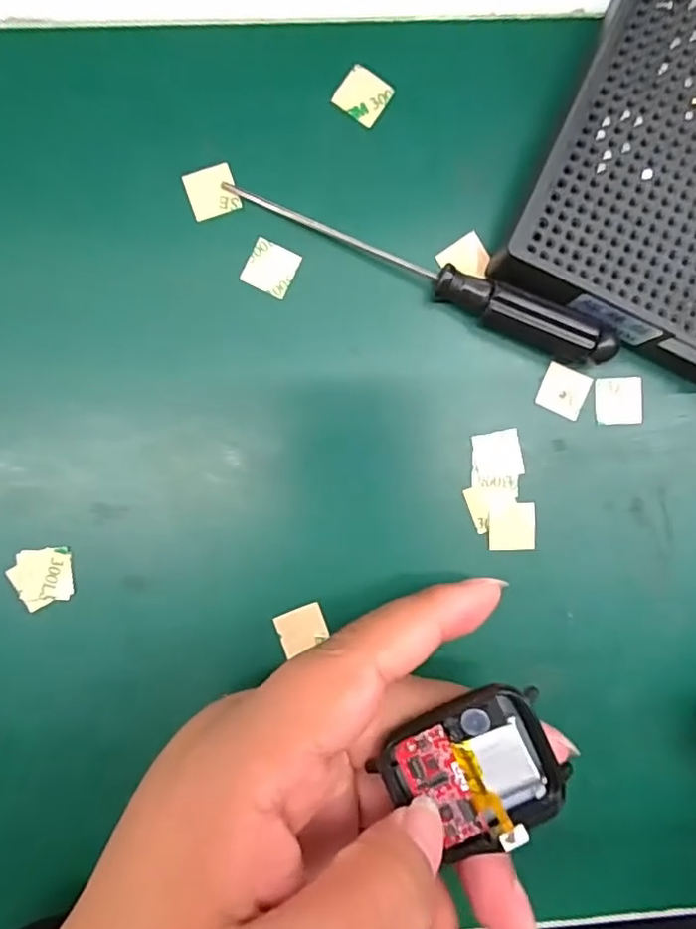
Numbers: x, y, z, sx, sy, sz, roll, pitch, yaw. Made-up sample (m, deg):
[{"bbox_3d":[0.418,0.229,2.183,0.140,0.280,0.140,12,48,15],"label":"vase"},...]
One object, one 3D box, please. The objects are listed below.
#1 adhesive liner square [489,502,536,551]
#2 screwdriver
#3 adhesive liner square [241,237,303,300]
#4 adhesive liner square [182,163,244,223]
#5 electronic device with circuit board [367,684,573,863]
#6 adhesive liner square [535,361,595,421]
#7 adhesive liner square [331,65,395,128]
[{"bbox_3d":[0.054,0.020,0.196,0.015,0.004,0.016,0,91,-3],"label":"adhesive liner square"},{"bbox_3d":[0.022,-0.060,0.190,0.130,0.014,0.012,22,90,-3],"label":"screwdriver"},{"bbox_3d":[-0.025,-0.063,0.195,0.016,0.004,0.015,26,89,-3],"label":"adhesive liner square"},{"bbox_3d":[-0.044,-0.088,0.192,0.016,0.004,0.015,-19,92,-2],"label":"adhesive liner square"},{"bbox_3d":[0.034,0.081,0.159,0.043,0.007,0.037,-22,92,-2],"label":"electronic device with circuit board"},{"bbox_3d":[0.071,-0.024,0.197,0.015,0.004,0.015,24,90,-3],"label":"adhesive liner square"},{"bbox_3d":[0.005,-0.120,0.196,0.016,0.004,0.015,34,90,-5],"label":"adhesive liner square"}]

